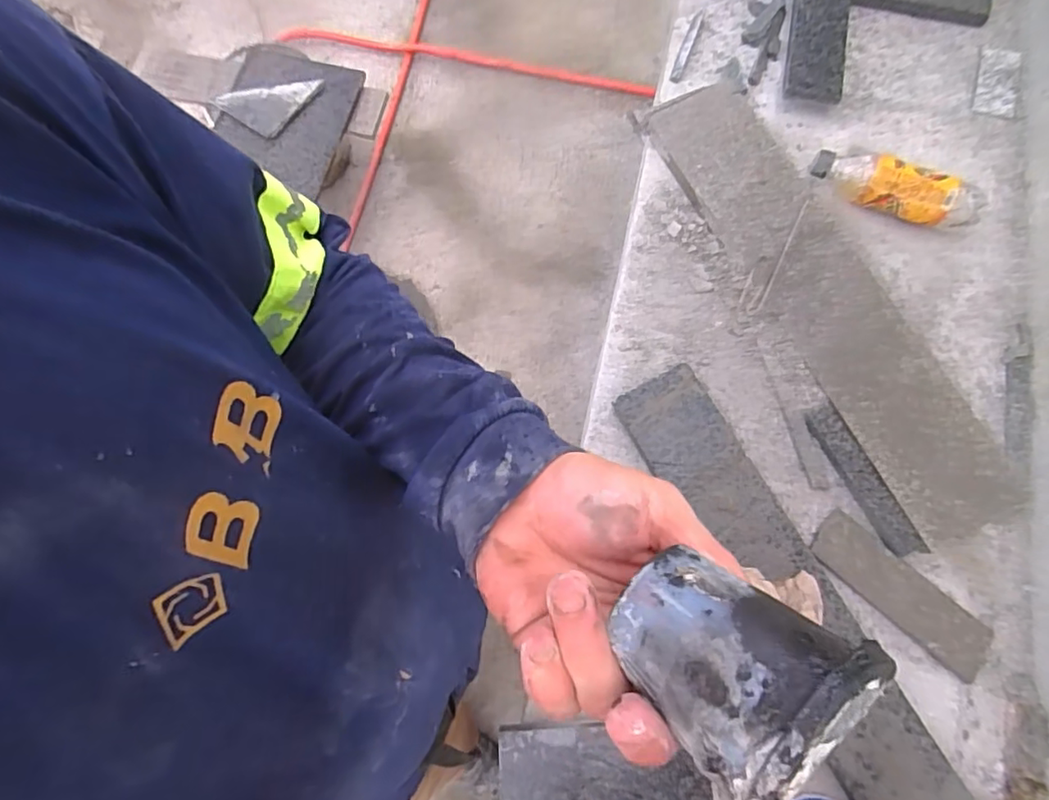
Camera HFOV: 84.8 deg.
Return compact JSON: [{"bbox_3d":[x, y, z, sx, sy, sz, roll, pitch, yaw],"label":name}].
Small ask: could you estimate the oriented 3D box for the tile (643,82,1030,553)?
[{"bbox_3d":[0.332,-0.119,0.647,0.153,0.012,0.581,-26,76,-7],"label":"tile"}]

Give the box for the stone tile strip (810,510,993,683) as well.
[{"bbox_3d":[0.373,0.190,0.571,0.183,0.010,0.056,41,78,10],"label":"stone tile strip"}]

